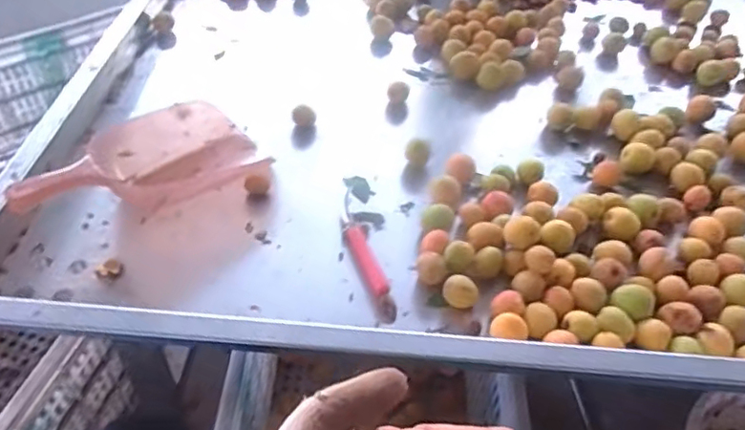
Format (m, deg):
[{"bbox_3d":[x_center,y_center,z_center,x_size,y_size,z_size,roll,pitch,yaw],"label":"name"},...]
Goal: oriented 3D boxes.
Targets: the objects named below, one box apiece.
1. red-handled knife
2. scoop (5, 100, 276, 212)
[{"bbox_3d":[-0.012,0.039,0.679,0.024,0.023,0.198,-11,48,-14],"label":"red-handled knife"},{"bbox_3d":[-0.286,-0.081,0.741,0.283,0.090,0.179,-18,50,-20],"label":"scoop"}]

